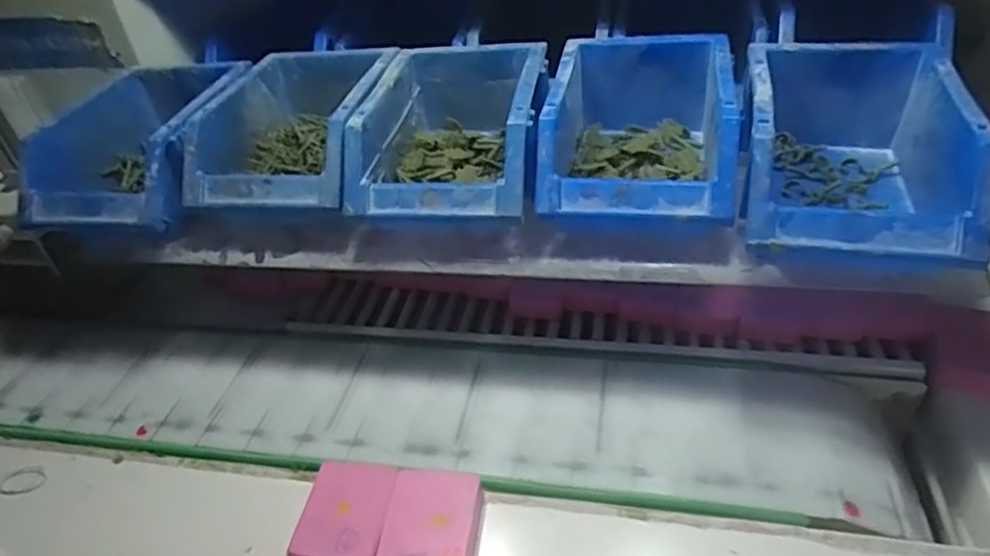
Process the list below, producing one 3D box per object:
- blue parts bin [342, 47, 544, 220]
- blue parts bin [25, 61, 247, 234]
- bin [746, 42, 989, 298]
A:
[{"bbox_3d":[-0.026,-0.108,0.496,0.121,0.084,0.190,3,39,12],"label":"blue parts bin"},{"bbox_3d":[-0.276,-0.106,0.522,0.126,0.068,0.174,2,39,11],"label":"blue parts bin"},{"bbox_3d":[0.224,-0.078,0.419,0.122,0.083,0.178,6,40,15],"label":"bin"}]

